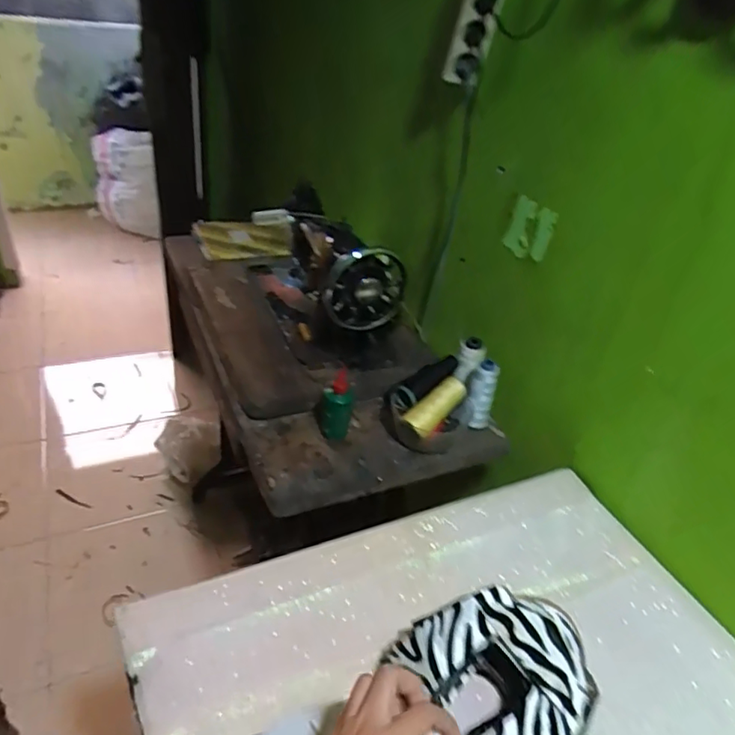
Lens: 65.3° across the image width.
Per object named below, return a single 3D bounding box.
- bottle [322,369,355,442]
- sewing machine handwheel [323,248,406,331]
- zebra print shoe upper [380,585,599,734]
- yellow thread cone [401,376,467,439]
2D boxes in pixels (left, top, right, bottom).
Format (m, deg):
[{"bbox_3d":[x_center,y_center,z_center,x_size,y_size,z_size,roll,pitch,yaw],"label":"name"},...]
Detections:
[{"bbox_3d":[-0.047,0.058,0.850,0.047,0.100,0.046,1,34,-7],"label":"bottle"},{"bbox_3d":[-0.003,-0.123,0.897,0.130,0.132,0.034,-13,40,-28],"label":"sewing machine handwheel"},{"bbox_3d":[0.122,0.289,0.528,0.151,0.095,0.172,-13,38,-27],"label":"zebra print shoe upper"},{"bbox_3d":[0.103,0.057,0.860,0.113,0.039,0.041,-36,50,-26],"label":"yellow thread cone"}]

